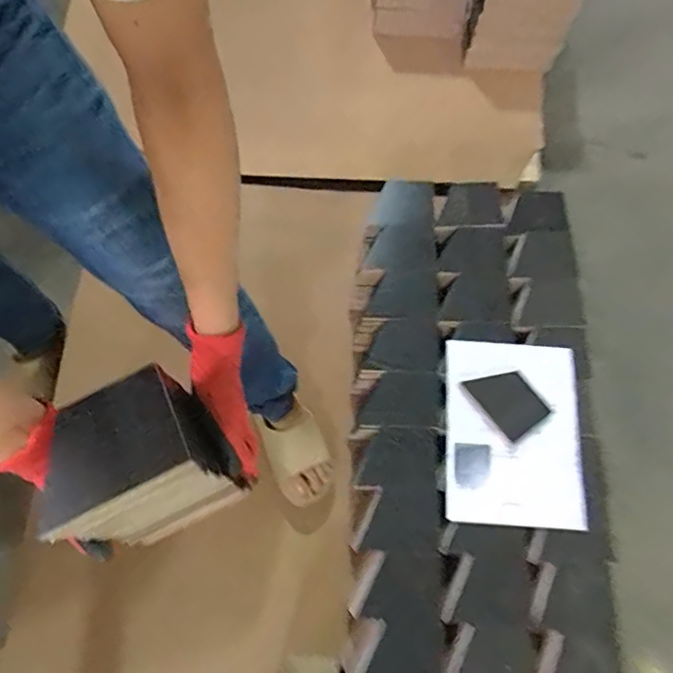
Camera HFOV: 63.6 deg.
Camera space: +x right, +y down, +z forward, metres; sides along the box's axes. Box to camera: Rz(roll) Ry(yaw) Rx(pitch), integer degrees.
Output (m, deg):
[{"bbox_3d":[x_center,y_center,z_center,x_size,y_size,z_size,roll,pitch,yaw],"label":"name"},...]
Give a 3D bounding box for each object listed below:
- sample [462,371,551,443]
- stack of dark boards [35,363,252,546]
[{"bbox_3d":[0.287,0.106,0.910,0.088,0.006,0.117,-34,72,-8],"label":"sample"},{"bbox_3d":[-0.182,0.113,0.501,0.135,0.140,0.105,-26,74,-8],"label":"stack of dark boards"}]

